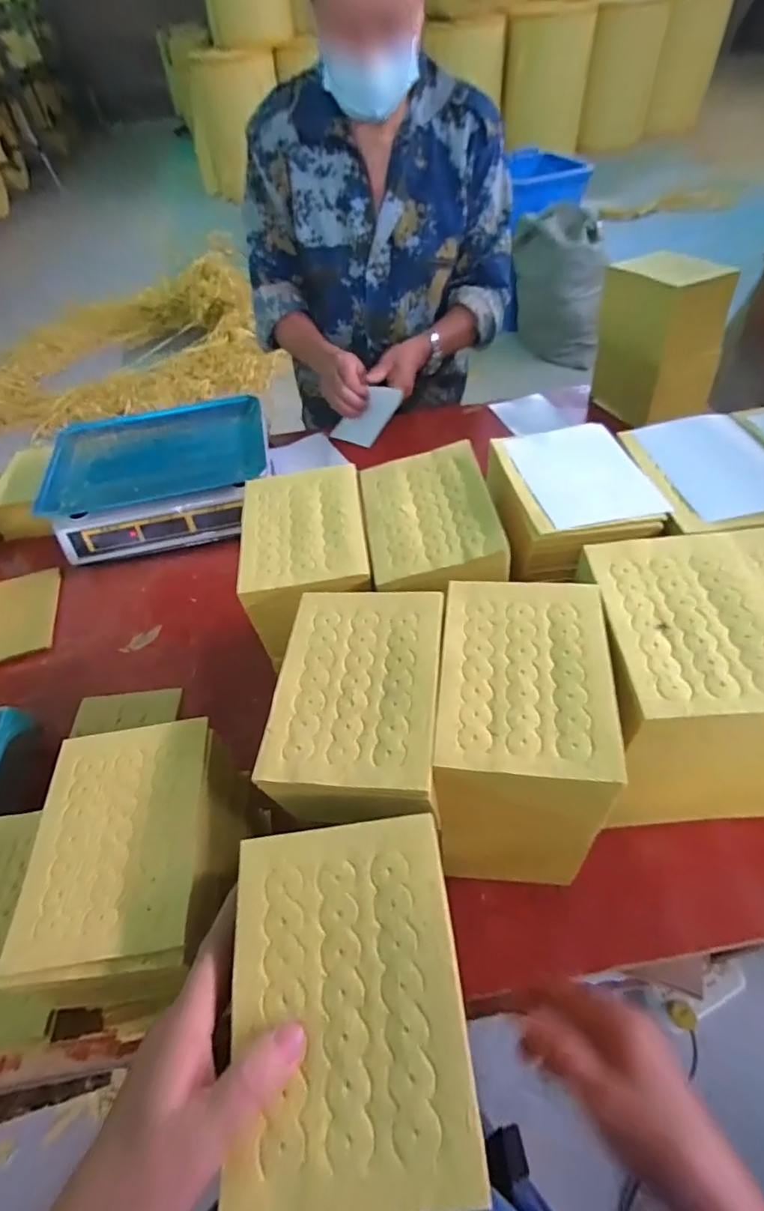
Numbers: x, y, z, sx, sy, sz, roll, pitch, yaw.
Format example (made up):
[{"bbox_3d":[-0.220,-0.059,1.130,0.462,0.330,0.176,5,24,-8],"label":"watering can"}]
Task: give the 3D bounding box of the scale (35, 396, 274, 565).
[{"bbox_3d":[-0.345,-0.219,0.845,0.321,0.090,0.267,-12,51,-4],"label":"scale"}]

